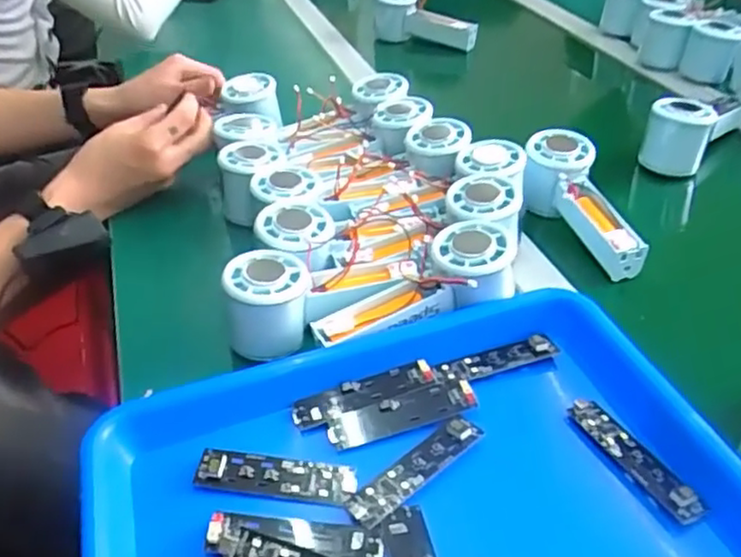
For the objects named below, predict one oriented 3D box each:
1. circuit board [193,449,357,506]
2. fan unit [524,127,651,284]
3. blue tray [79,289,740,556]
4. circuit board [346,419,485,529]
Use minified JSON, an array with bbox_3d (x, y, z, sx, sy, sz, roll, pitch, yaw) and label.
[{"bbox_3d":[-0.055,0.113,0.395,0.092,0.006,0.024,4,39,8],"label":"circuit board"},{"bbox_3d":[0.174,-0.058,0.578,0.050,0.061,0.149,-13,57,-13],"label":"fan unit"},{"bbox_3d":[0.028,0.126,0.362,0.332,0.031,0.247,-13,40,-13],"label":"blue tray"},{"bbox_3d":[0.026,0.107,0.391,0.088,0.009,0.024,-27,45,-28],"label":"circuit board"}]

